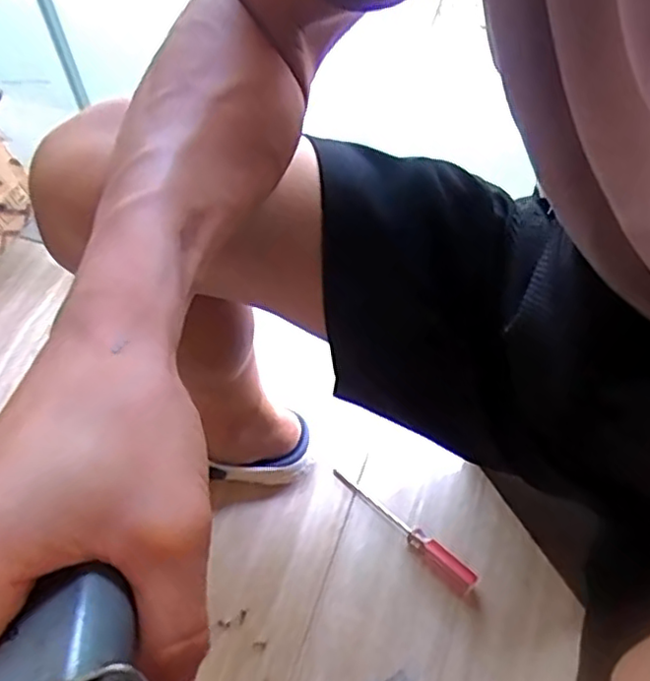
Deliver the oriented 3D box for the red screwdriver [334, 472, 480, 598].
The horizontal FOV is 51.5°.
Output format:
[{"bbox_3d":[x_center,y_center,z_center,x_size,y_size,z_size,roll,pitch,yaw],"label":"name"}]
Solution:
[{"bbox_3d":[0.083,0.202,0.738,0.027,0.020,0.190,-40,64,-23],"label":"red screwdriver"}]

